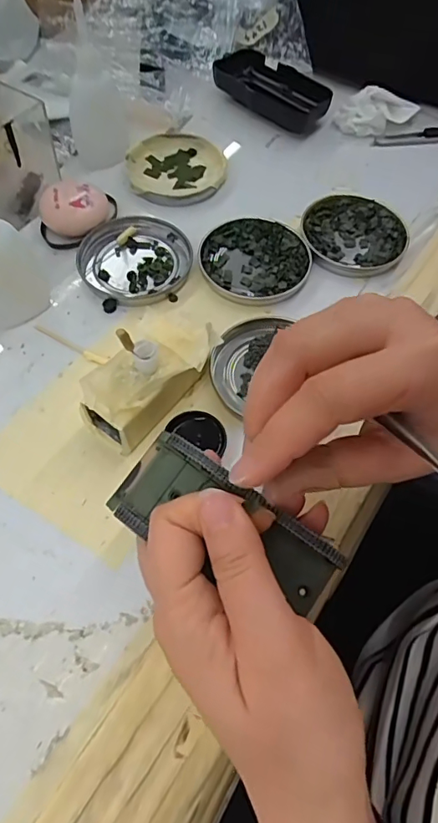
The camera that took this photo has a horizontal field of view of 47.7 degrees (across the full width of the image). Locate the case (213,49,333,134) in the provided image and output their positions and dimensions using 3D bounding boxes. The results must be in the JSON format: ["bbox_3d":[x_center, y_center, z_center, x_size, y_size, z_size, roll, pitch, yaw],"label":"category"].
[{"bbox_3d":[0.047,-0.289,0.448,0.106,0.025,0.051,36,66,16],"label":"case"}]

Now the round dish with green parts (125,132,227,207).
[{"bbox_3d":[-0.035,-0.198,0.405,0.080,0.012,0.076,1,61,-2],"label":"round dish with green parts"}]

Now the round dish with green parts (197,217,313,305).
[{"bbox_3d":[0.025,-0.110,0.356,0.077,0.010,0.075,1,61,-2],"label":"round dish with green parts"}]

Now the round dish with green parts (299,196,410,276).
[{"bbox_3d":[0.101,-0.134,0.372,0.075,0.011,0.075,1,61,-2],"label":"round dish with green parts"}]

